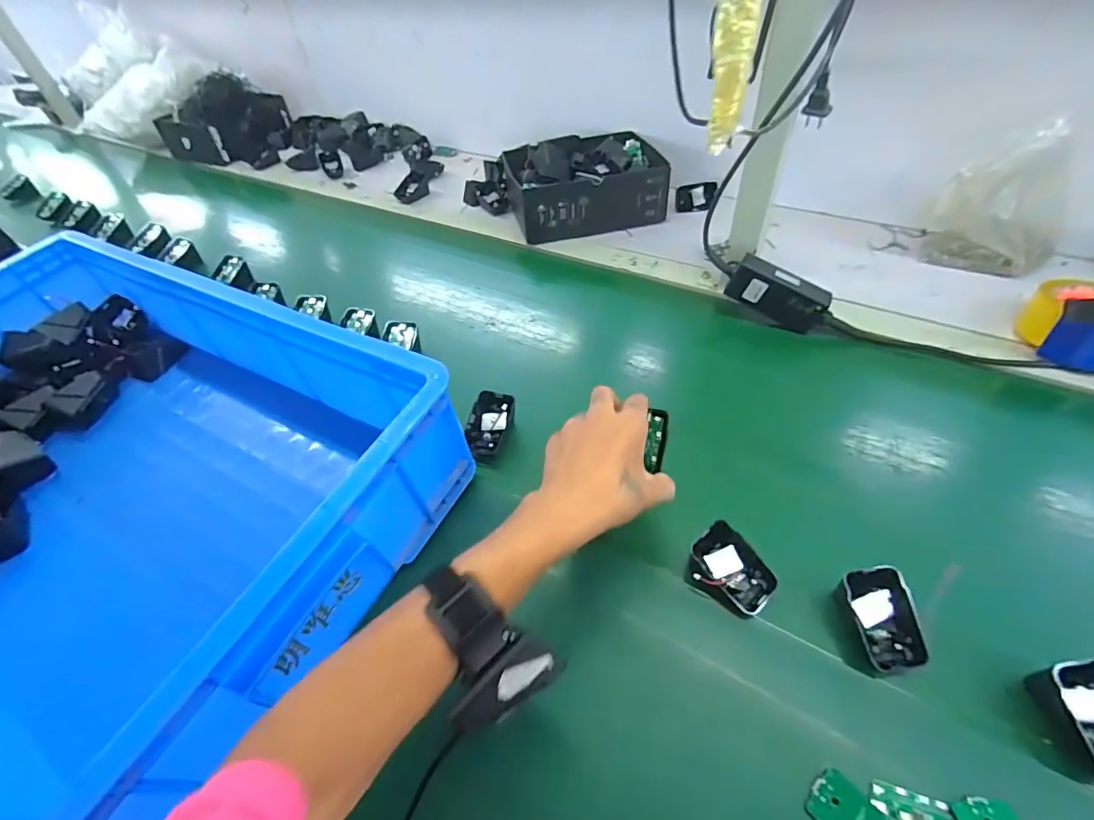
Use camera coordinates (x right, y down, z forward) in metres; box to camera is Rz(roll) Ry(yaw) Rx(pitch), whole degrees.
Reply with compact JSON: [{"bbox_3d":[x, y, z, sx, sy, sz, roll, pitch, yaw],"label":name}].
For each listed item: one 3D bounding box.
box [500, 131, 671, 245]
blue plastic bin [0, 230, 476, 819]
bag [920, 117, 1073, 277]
[{"bbox_3d":[0.061,-0.390,0.837,0.242,0.086,0.188,-12,47,-4],"label":"box"},{"bbox_3d":[-0.448,0.063,0.485,0.664,0.181,0.389,19,52,23],"label":"blue plastic bin"},{"bbox_3d":[0.580,-0.257,0.623,0.137,0.154,0.078,34,59,31],"label":"bag"}]

